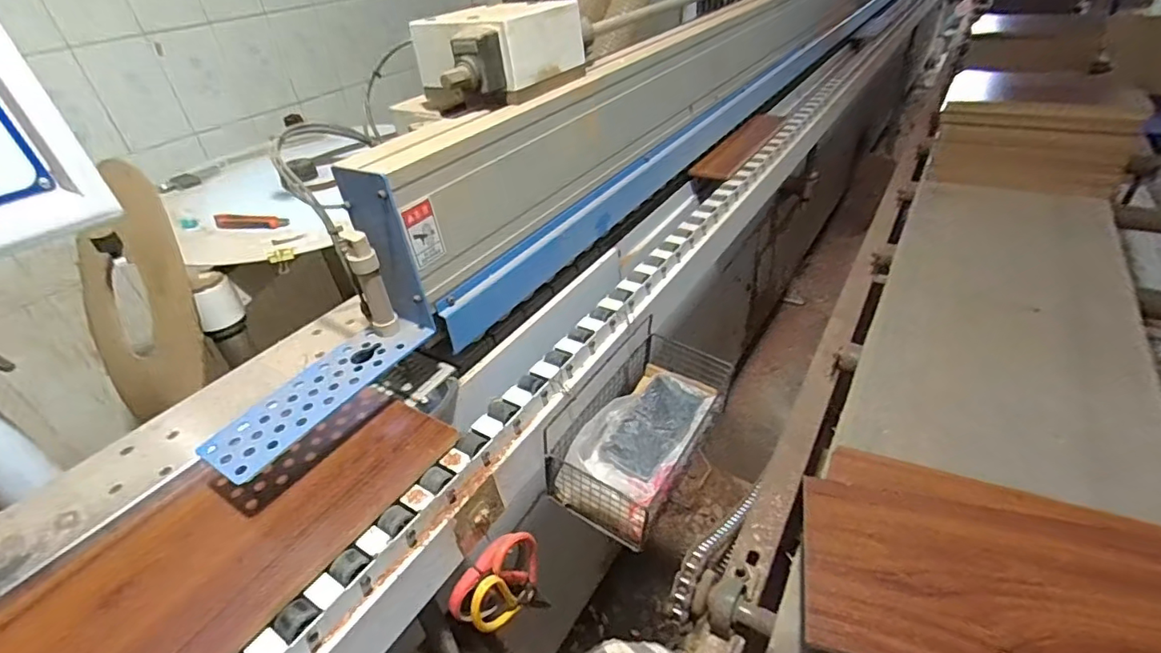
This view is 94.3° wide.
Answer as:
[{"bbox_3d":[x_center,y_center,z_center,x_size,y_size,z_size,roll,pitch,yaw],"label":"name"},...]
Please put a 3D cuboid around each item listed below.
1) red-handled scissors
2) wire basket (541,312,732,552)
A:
[{"bbox_3d":[-0.086,0.300,0.604,0.026,0.186,0.108,23,46,35],"label":"red-handled scissors"},{"bbox_3d":[0.089,0.116,0.698,0.132,0.111,0.280,17,42,29],"label":"wire basket"}]

